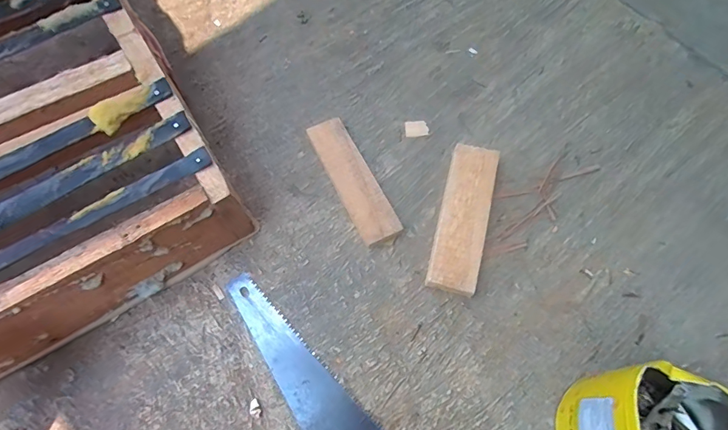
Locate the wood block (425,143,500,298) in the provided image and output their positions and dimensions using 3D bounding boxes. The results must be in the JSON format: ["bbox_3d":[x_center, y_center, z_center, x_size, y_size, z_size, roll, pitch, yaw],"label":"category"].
[{"bbox_3d":[0.140,0.003,0.593,0.067,0.029,0.214,14,71,7],"label":"wood block"}]

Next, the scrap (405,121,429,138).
[{"bbox_3d":[0.082,-0.136,0.664,0.036,0.004,0.026,-9,70,-1],"label":"scrap"}]

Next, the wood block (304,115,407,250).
[{"bbox_3d":[-0.016,-0.052,0.619,0.057,0.022,0.208,-26,71,-7],"label":"wood block"}]

